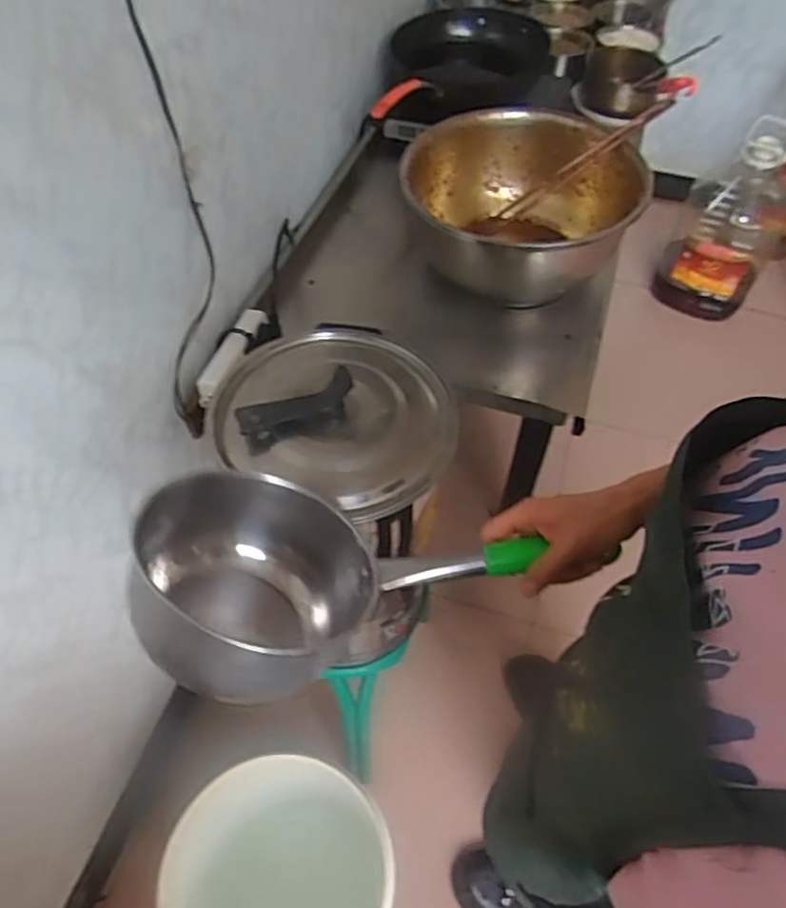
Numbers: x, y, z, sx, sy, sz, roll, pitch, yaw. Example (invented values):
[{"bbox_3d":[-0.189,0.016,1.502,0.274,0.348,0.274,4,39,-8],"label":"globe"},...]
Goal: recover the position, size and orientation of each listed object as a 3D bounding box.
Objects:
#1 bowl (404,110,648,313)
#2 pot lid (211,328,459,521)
[{"bbox_3d":[0.217,-0.418,1.133,0.356,0.183,0.356,1,54,-1],"label":"bowl"},{"bbox_3d":[-0.053,-0.053,0.681,0.236,0.047,0.212,24,57,15],"label":"pot lid"}]

